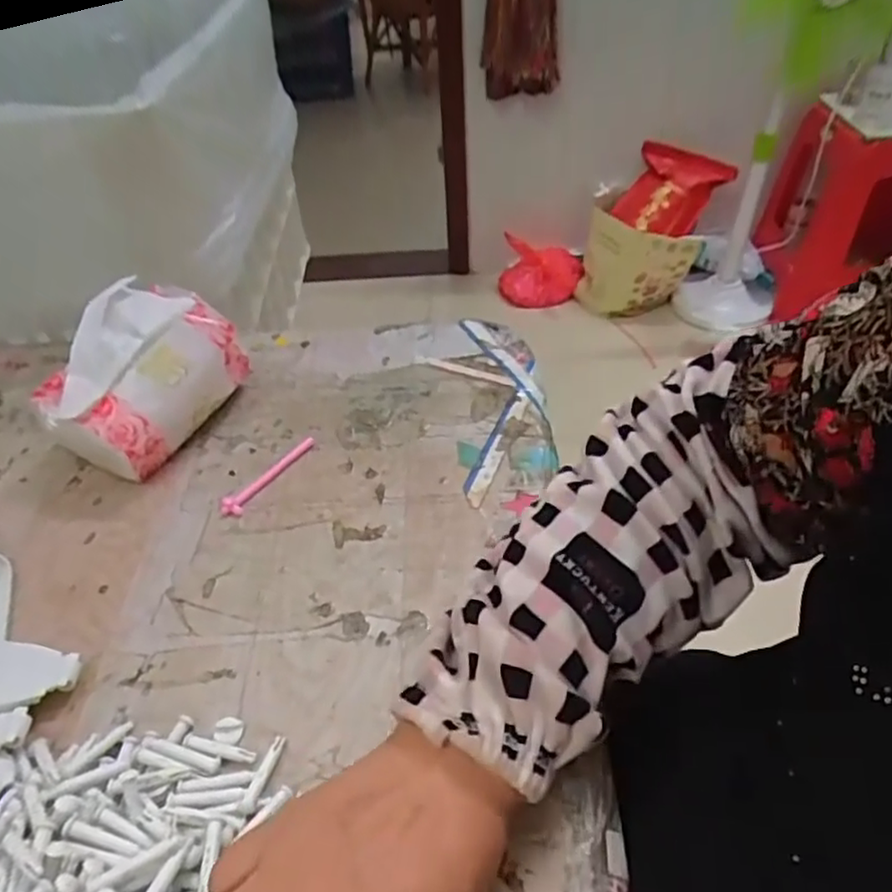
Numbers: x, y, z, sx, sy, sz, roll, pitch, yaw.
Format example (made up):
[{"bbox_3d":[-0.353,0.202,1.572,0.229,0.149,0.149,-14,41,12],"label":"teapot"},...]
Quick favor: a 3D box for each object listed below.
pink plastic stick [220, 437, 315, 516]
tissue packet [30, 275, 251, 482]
[{"bbox_3d":[-0.127,0.020,0.475,0.016,0.006,0.084,21,49,24],"label":"pink plastic stick"},{"bbox_3d":[-0.224,-0.048,0.492,0.095,0.093,0.135,17,48,20],"label":"tissue packet"}]

